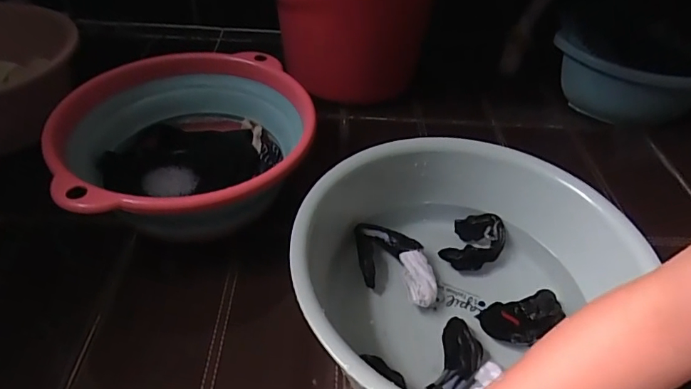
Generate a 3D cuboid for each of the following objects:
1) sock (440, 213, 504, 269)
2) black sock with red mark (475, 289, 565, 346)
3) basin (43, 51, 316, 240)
[{"bbox_3d":[0.178,0.066,0.635,0.069,0.030,0.102,22,46,17],"label":"sock"},{"bbox_3d":[0.211,0.150,0.547,0.097,0.032,0.060,-6,45,-11],"label":"black sock with red mark"},{"bbox_3d":[-0.224,-0.072,0.681,0.332,0.120,0.338,2,44,-2],"label":"basin"}]

